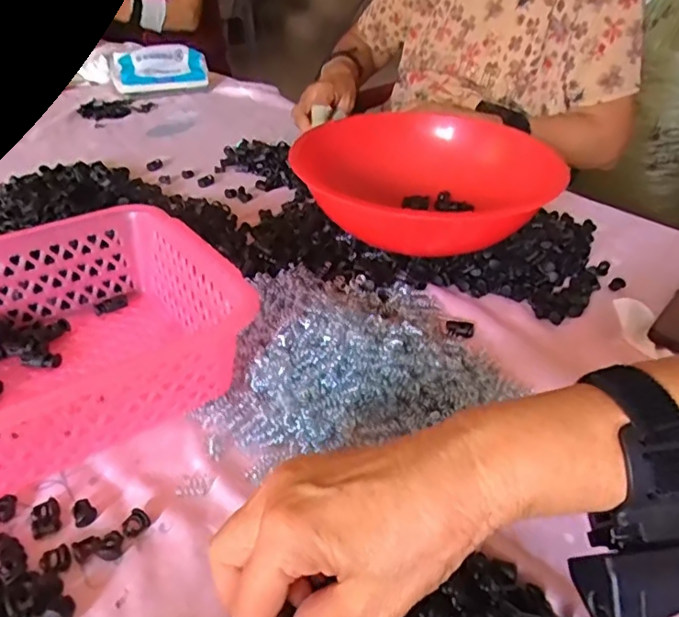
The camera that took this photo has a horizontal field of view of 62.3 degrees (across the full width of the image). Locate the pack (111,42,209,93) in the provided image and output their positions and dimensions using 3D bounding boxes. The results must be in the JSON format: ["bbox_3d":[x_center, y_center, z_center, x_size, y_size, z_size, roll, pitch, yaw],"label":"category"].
[{"bbox_3d":[-0.331,-0.440,1.039,0.166,0.082,0.056,-20,17,-25],"label":"pack"}]

